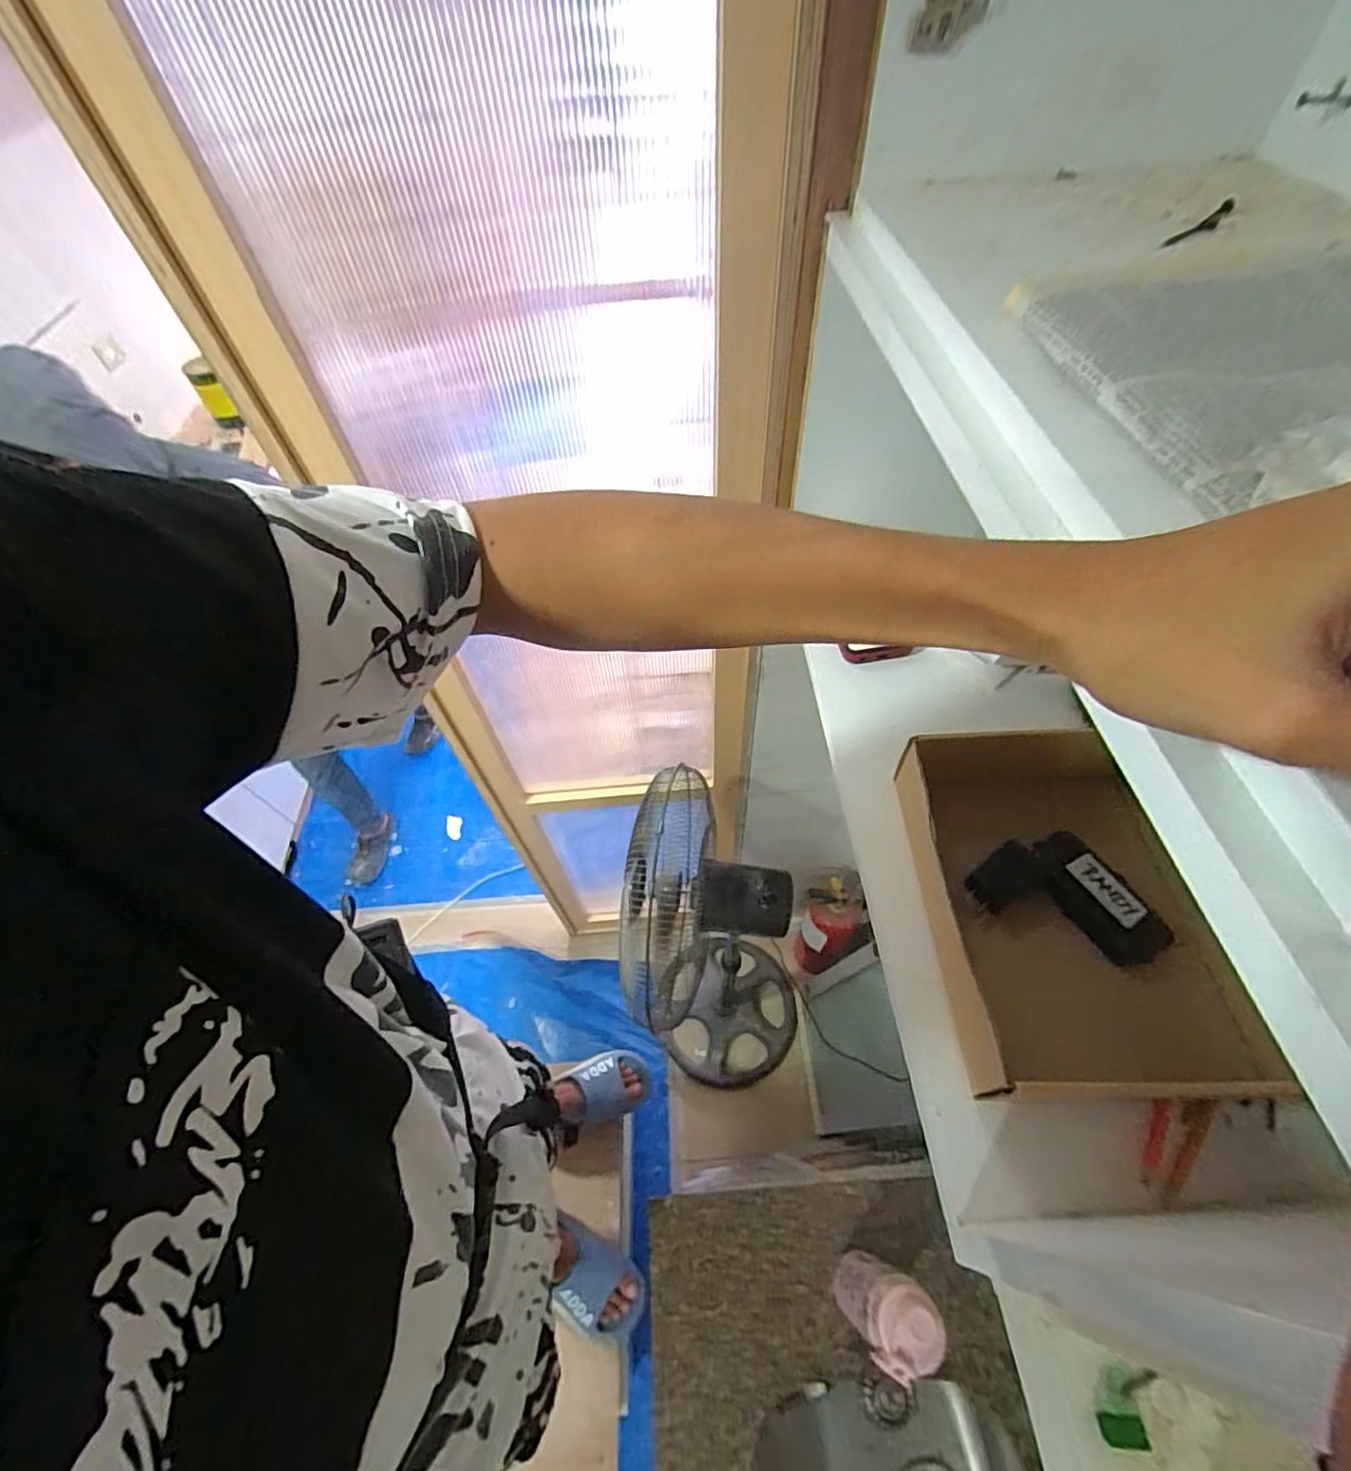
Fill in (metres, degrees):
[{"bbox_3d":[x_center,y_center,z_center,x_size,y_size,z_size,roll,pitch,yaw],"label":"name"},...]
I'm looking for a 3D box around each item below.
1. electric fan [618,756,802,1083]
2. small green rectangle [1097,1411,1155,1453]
[{"bbox_3d":[0.128,0.550,1.421,0.395,1.114,0.394,5,56,6],"label":"electric fan"},{"bbox_3d":[0.223,0.346,0.302,0.021,0.006,0.013,4,56,5],"label":"small green rectangle"}]

